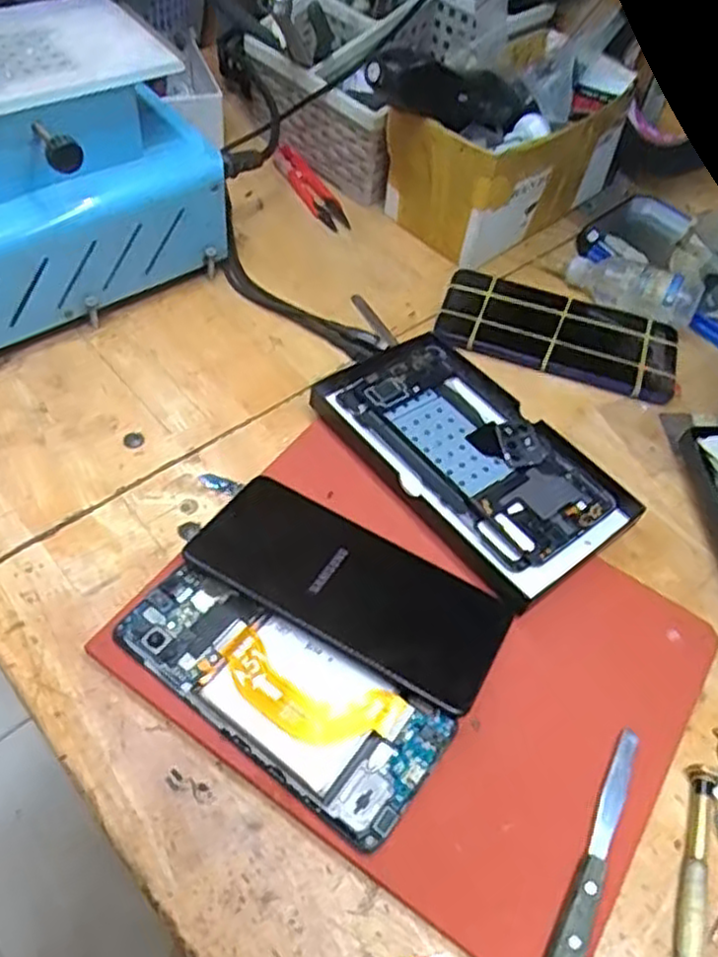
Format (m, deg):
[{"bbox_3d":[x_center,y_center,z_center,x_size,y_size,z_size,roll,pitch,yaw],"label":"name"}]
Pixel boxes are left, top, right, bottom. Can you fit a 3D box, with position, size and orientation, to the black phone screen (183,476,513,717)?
[{"bbox_3d":[-0.005,0.054,0.369,0.156,0.012,0.063,28,57,14],"label":"black phone screen"}]

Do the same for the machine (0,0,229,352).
[{"bbox_3d":[-0.214,-0.169,0.439,0.245,0.145,0.137,-26,61,-21],"label":"machine"}]

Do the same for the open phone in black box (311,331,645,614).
[{"bbox_3d":[0.064,-0.014,0.424,0.110,0.016,0.177,-34,64,-25],"label":"open phone in black box"}]

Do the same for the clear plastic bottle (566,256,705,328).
[{"bbox_3d":[0.193,-0.137,0.516,0.092,0.033,0.033,21,56,9],"label":"clear plastic bottle"}]

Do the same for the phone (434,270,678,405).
[{"bbox_3d":[0.135,-0.097,0.499,0.158,0.009,0.076,16,55,6],"label":"phone"}]

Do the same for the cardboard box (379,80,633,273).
[{"bbox_3d":[0.116,-0.245,0.553,0.169,0.086,0.105,-35,65,-26],"label":"cardboard box"}]

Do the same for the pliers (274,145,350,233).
[{"bbox_3d":[-0.036,-0.226,0.573,0.024,0.018,0.093,-24,61,-20],"label":"pliers"}]

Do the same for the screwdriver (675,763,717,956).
[{"bbox_3d":[0.142,0.170,0.310,0.010,0.007,0.098,19,56,8],"label":"screwdriver"}]

